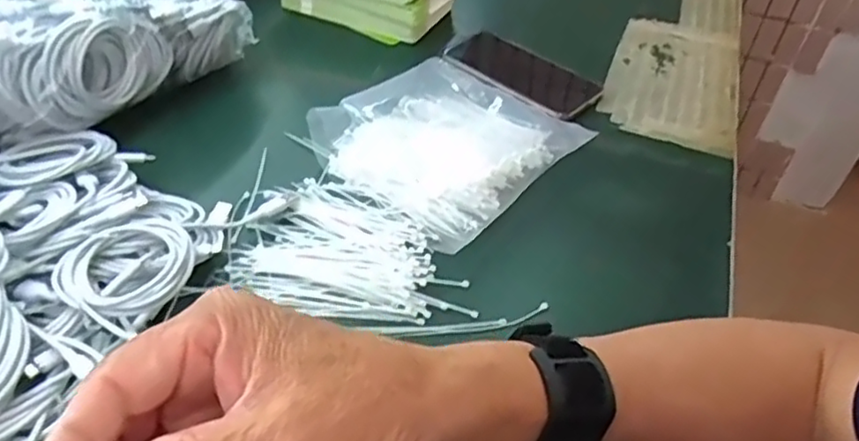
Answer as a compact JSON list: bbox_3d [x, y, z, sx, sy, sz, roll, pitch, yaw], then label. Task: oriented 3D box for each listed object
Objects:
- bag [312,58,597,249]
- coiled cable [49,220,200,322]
[{"bbox_3d":[0.015,-0.077,0.580,0.189,0.033,0.199,34,50,28],"label":"bag"},{"bbox_3d":[-0.191,0.029,0.418,0.074,0.017,0.076,2,43,-2],"label":"coiled cable"}]

